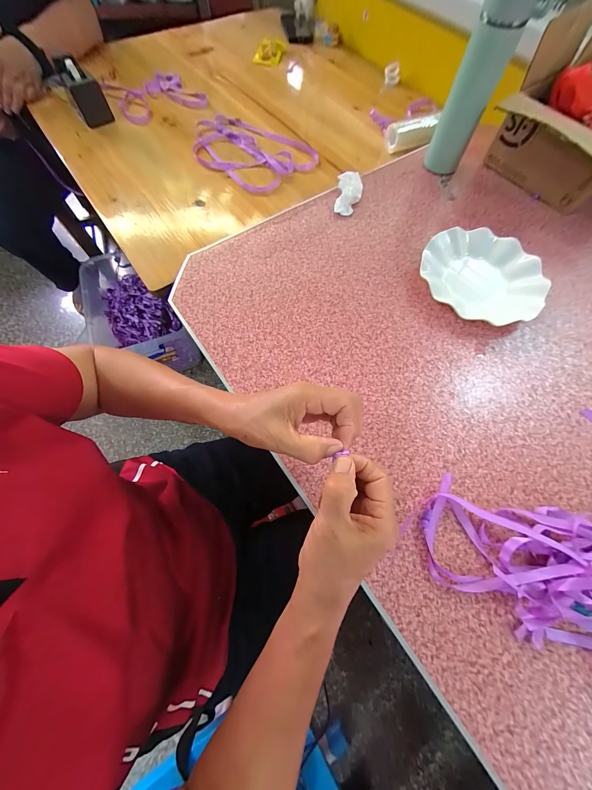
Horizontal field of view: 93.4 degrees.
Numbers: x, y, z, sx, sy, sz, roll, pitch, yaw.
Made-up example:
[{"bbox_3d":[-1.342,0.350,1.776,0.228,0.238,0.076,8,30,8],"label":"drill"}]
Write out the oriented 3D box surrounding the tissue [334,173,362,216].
[{"bbox_3d":[0.098,-0.373,0.515,0.046,0.025,0.095,7,69,2],"label":"tissue"}]

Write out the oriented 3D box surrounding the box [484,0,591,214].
[{"bbox_3d":[0.488,-0.435,0.459,0.220,0.180,0.265,-36,73,-13],"label":"box"}]

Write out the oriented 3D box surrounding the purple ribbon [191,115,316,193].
[{"bbox_3d":[-0.102,-0.551,0.629,0.284,0.025,0.207,40,74,14],"label":"purple ribbon"}]

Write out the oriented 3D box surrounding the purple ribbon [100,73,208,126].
[{"bbox_3d":[-0.351,-0.744,0.701,0.189,0.024,0.220,-36,74,-13],"label":"purple ribbon"}]

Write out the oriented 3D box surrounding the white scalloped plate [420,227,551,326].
[{"bbox_3d":[0.294,-0.191,0.446,0.179,0.027,0.179,0,69,0],"label":"white scalloped plate"}]

